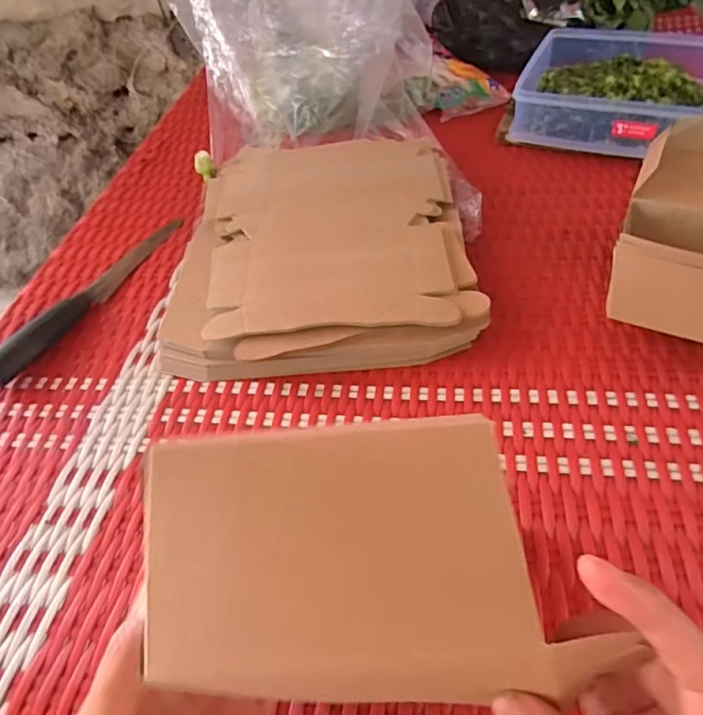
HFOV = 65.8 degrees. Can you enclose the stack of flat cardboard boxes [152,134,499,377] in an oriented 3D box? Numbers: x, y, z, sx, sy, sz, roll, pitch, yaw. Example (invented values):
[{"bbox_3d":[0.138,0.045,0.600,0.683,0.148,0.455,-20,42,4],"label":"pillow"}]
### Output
[{"bbox_3d":[-0.030,-0.118,0.521,0.259,0.038,0.329,-5,47,2],"label":"stack of flat cardboard boxes"}]

